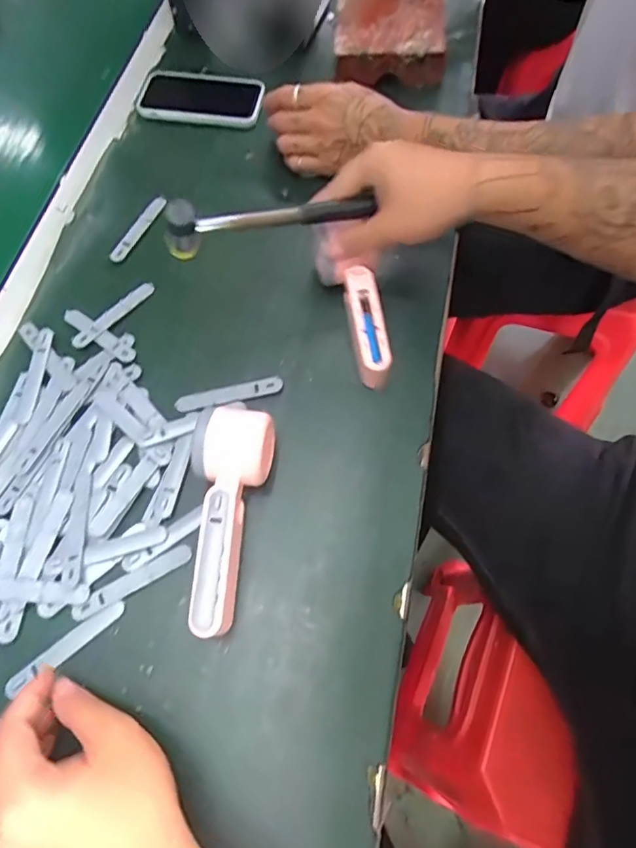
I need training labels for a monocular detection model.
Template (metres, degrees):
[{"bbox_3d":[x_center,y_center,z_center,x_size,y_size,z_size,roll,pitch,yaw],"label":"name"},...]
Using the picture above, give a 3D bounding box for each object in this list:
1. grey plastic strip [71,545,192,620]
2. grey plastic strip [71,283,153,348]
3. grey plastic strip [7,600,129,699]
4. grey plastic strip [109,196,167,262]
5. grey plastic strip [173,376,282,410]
[{"bbox_3d":[-0.141,0.120,0.392,0.094,0.004,0.015,-29,66,-9],"label":"grey plastic strip"},{"bbox_3d":[-0.194,-0.105,0.491,0.015,0.009,0.093,39,73,19],"label":"grey plastic strip"},{"bbox_3d":[-0.183,0.165,0.376,0.095,0.005,0.014,-35,67,-12],"label":"grey plastic strip"},{"bbox_3d":[-0.187,-0.203,0.534,0.015,0.005,0.087,30,74,2],"label":"grey plastic strip"},{"bbox_3d":[-0.079,-0.026,0.456,0.094,0.004,0.016,-11,68,1],"label":"grey plastic strip"}]

